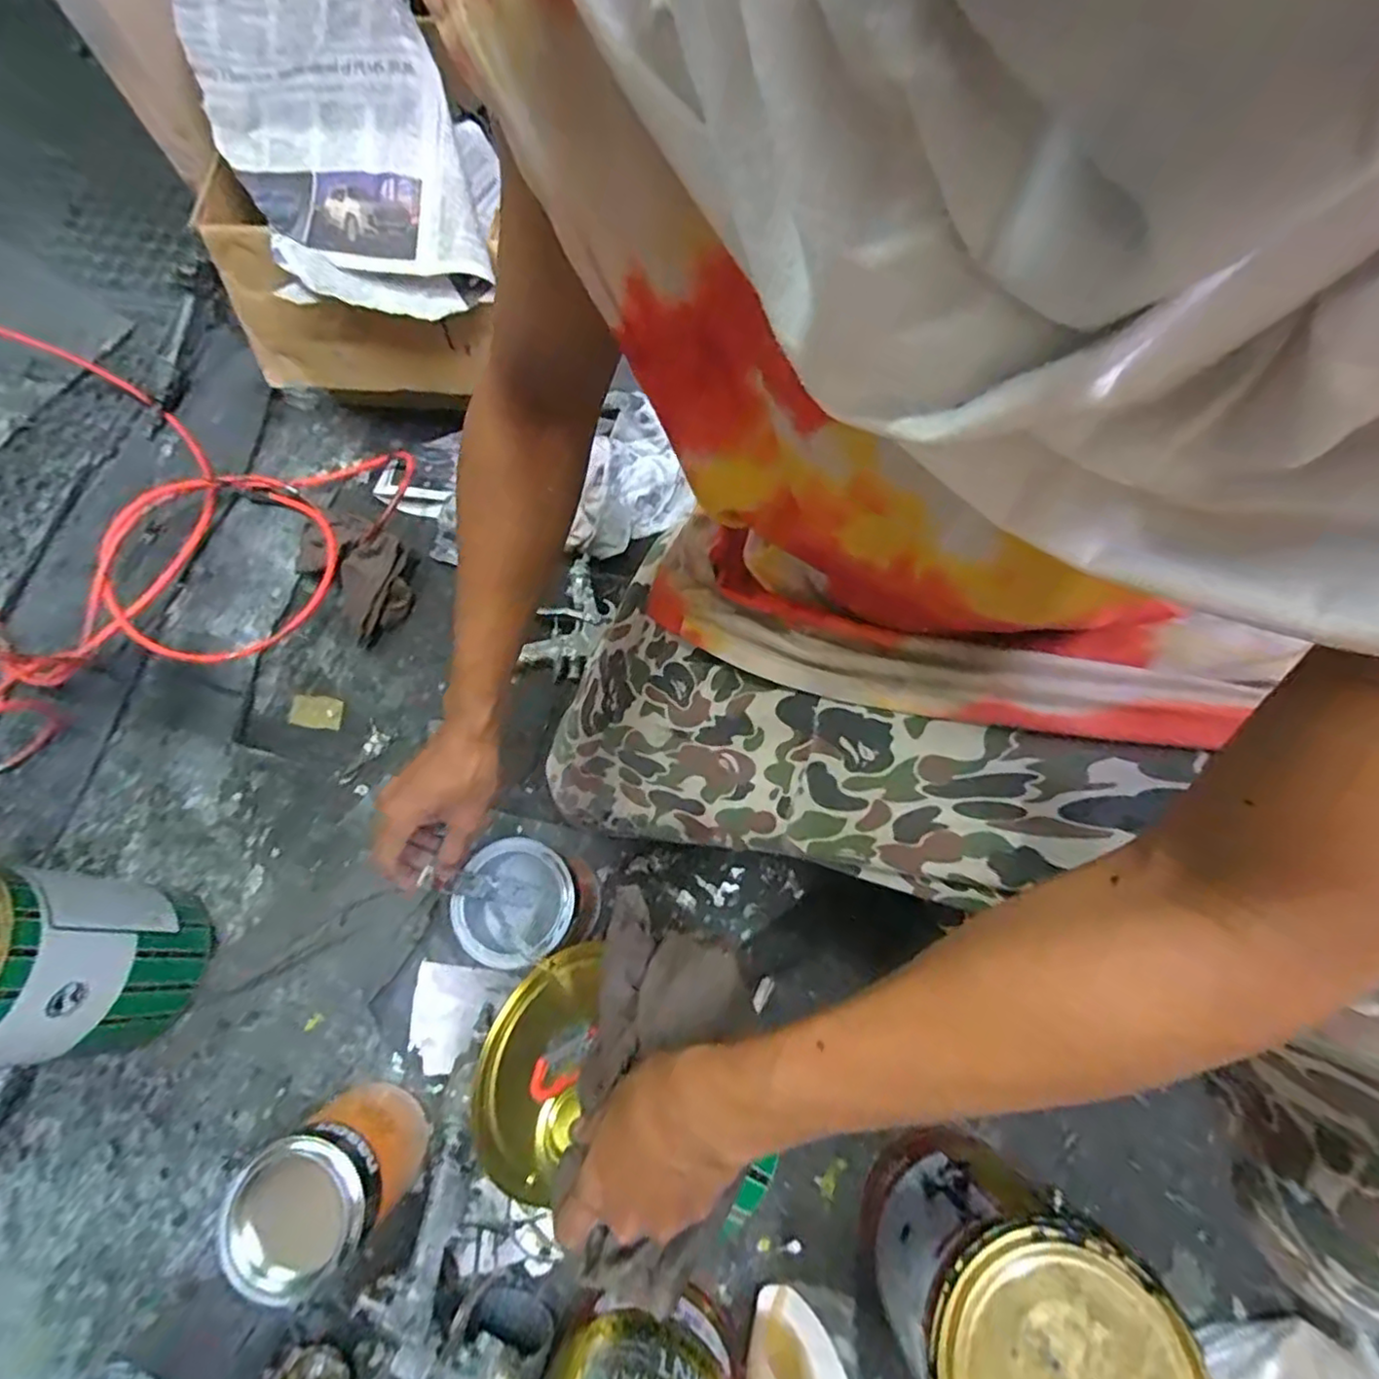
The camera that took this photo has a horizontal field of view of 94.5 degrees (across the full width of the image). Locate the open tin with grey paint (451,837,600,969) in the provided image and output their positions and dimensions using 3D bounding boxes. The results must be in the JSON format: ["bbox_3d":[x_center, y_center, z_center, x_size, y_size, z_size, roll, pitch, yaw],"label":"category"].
[{"bbox_3d":[-0.152,0.211,0.625,0.102,0.131,0.108,0,72,1],"label":"open tin with grey paint"}]

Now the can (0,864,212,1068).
[{"bbox_3d":[-0.595,0.255,0.585,0.156,0.208,0.150,0,72,1],"label":"can"}]

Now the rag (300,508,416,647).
[{"bbox_3d":[-0.413,-0.159,0.781,0.115,0.051,0.181,-42,76,-11],"label":"rag"}]

